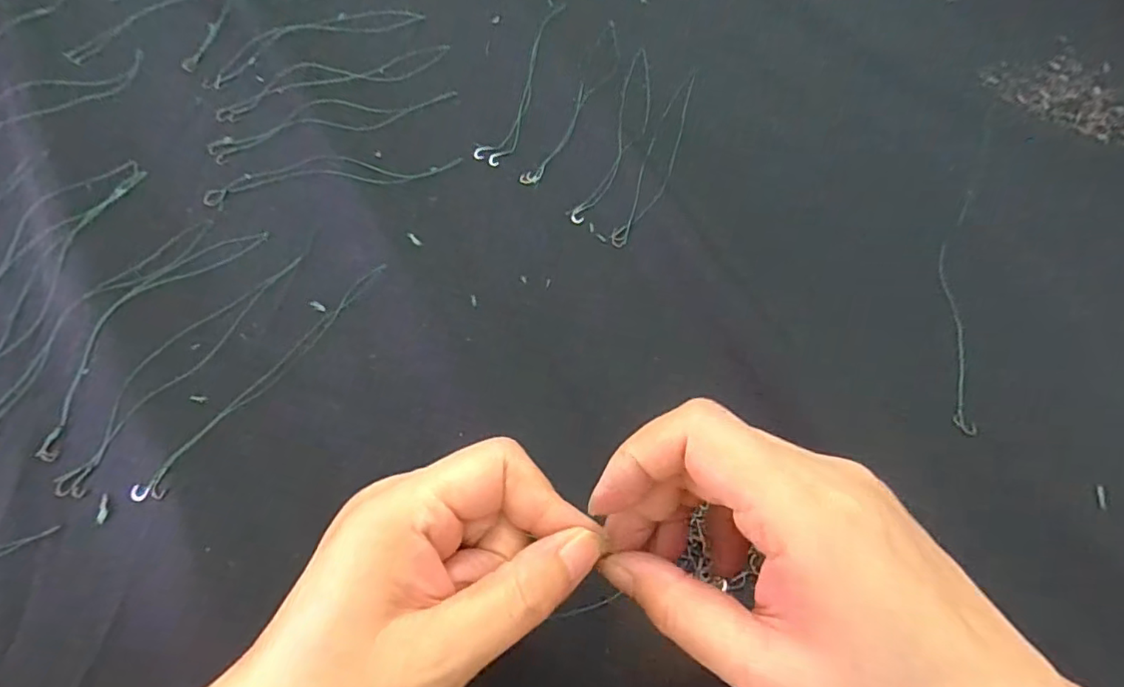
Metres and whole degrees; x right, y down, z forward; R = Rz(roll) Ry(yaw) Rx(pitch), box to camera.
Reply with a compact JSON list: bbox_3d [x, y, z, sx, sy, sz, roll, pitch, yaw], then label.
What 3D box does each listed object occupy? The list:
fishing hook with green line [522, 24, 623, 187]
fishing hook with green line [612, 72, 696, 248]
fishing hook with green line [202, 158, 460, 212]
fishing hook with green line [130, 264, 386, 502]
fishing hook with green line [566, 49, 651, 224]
[{"bbox_3d":[0.013,-0.156,0.362,0.023,0.005,0.147,21,67,7],"label":"fishing hook with green line"},{"bbox_3d":[0.062,-0.117,0.346,0.019,0.007,0.145,20,67,7],"label":"fishing hook with green line"},{"bbox_3d":[-0.132,-0.097,0.332,0.141,0.004,0.021,-8,67,-6],"label":"fishing hook with green line"},{"bbox_3d":[-0.140,0.014,0.278,0.013,0.009,0.150,35,69,12],"label":"fishing hook with green line"},{"bbox_3d":[0.038,-0.131,0.350,0.025,0.007,0.143,19,67,6],"label":"fishing hook with green line"}]

